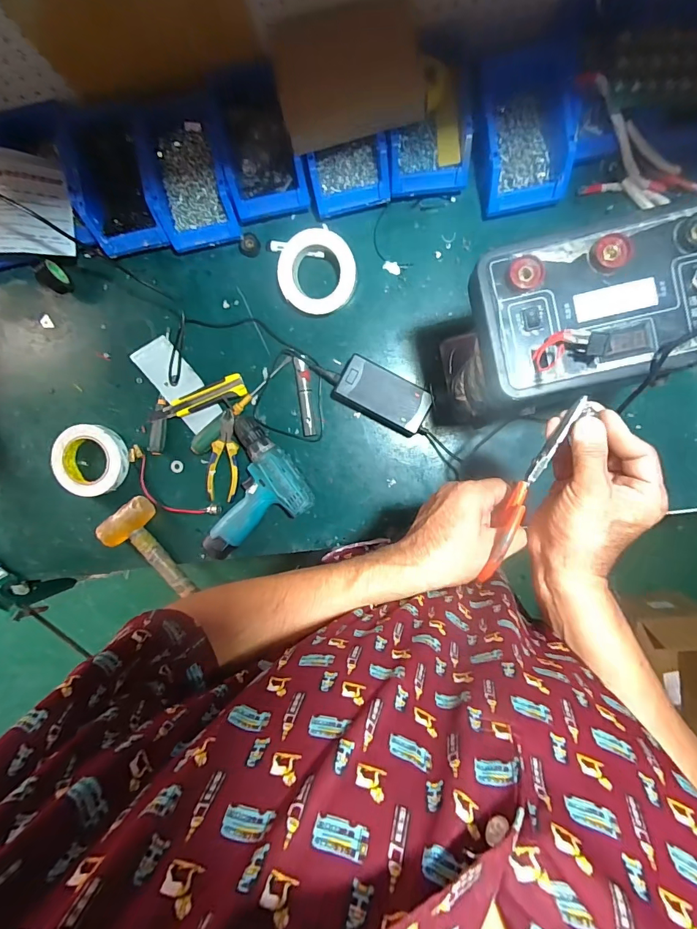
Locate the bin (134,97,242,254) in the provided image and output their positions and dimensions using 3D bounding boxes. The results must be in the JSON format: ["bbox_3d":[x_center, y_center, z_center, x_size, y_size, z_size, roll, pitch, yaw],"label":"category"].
[{"bbox_3d":[-0.245,-0.443,0.638,0.114,0.073,0.188,-12,93,5],"label":"bin"}]

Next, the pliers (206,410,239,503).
[{"bbox_3d":[-0.203,-0.010,0.679,0.048,0.025,0.150,13,95,3],"label":"pliers"}]

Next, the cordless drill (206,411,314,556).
[{"bbox_3d":[-0.177,0.045,0.681,0.196,0.057,0.183,-42,91,6],"label":"cordless drill"}]

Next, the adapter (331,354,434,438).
[{"bbox_3d":[0.055,-0.109,0.657,0.147,0.048,0.077,29,96,1],"label":"adapter"}]

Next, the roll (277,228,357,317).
[{"bbox_3d":[-0.048,-0.298,0.636,0.116,0.037,0.117,0,94,4],"label":"roll"}]

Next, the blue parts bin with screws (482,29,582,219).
[{"bbox_3d":[0.254,-0.463,0.588,0.117,0.071,0.163,-6,94,4],"label":"blue parts bin with screws"}]

